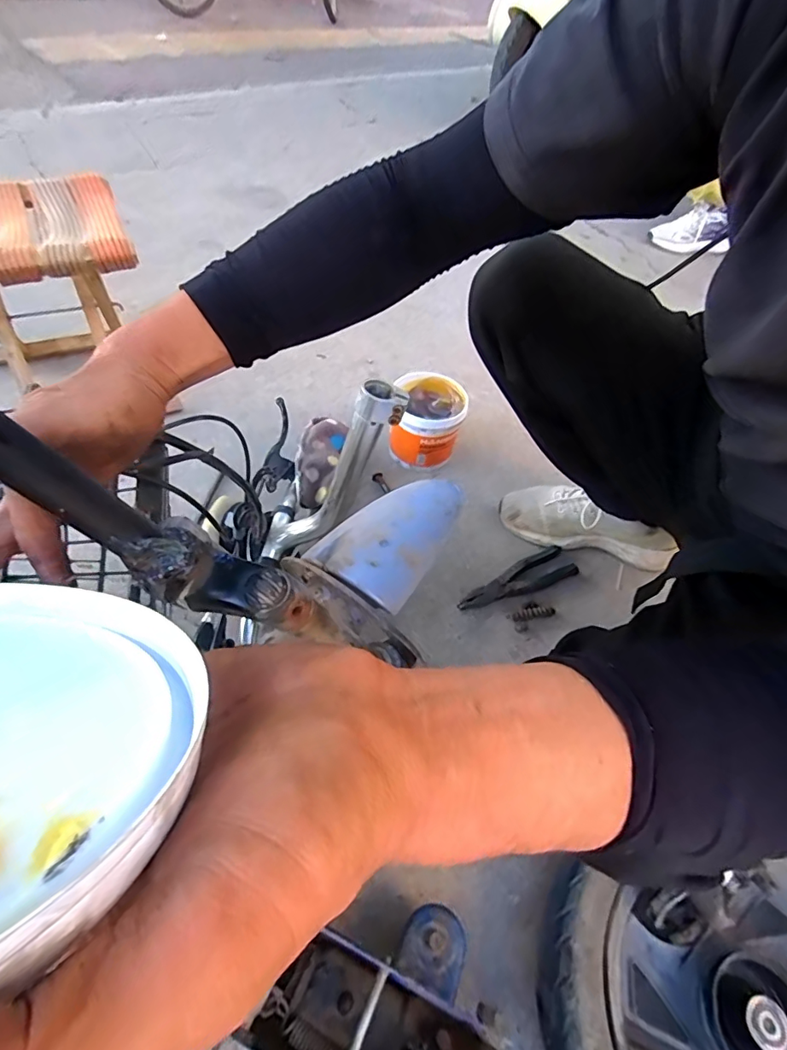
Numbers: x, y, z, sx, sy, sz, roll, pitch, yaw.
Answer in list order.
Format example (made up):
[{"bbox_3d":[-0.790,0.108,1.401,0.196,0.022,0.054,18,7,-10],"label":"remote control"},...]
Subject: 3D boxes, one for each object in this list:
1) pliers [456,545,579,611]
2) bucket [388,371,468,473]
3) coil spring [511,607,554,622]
[{"bbox_3d":[0.176,0.081,0.711,0.186,0.019,0.050,-19,59,-20],"label":"pliers"},{"bbox_3d":[0.055,-0.166,0.821,0.109,0.122,0.116,-1,54,-8],"label":"bucket"},{"bbox_3d":[0.192,0.121,0.682,0.058,0.012,0.016,-4,54,-9],"label":"coil spring"}]

